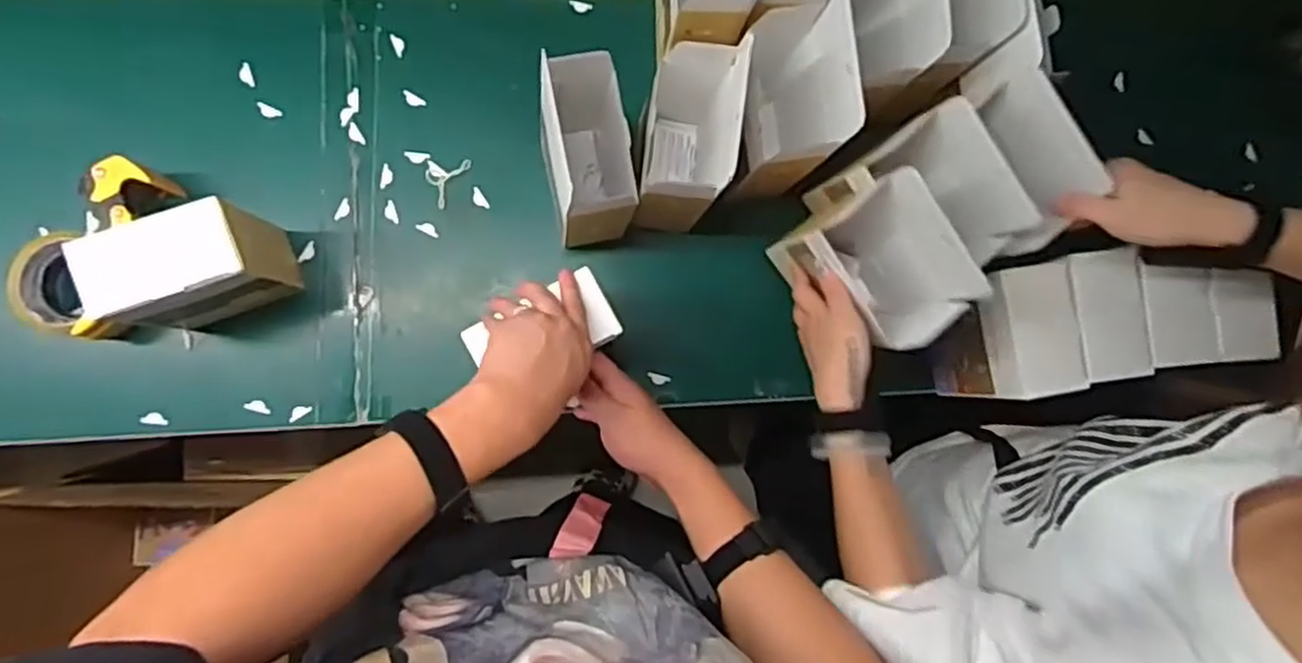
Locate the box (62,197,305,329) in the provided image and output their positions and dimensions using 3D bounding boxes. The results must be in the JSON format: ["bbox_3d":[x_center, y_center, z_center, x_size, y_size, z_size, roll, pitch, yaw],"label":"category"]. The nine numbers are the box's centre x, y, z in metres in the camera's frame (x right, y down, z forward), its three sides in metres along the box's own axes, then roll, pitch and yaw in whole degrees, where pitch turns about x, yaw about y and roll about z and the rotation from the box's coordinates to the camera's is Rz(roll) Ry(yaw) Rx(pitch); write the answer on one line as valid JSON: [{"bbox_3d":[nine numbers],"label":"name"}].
[{"bbox_3d":[-0.401,-0.059,0.689,0.131,0.168,0.076,-19,89,-8],"label":"box"}]

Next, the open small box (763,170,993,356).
[{"bbox_3d":[0.197,-0.056,0.693,0.084,0.214,0.128,-32,91,-8],"label":"open small box"}]

